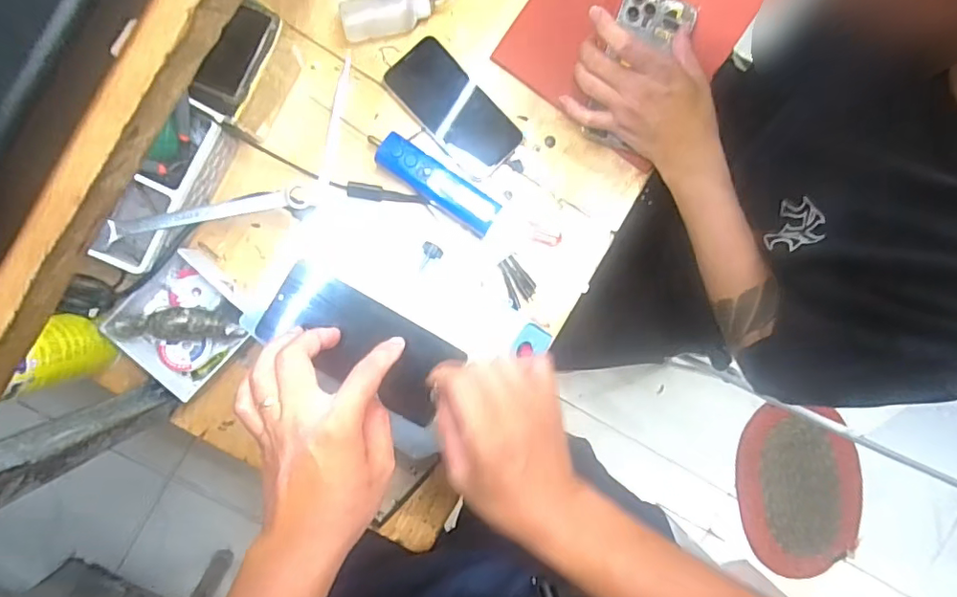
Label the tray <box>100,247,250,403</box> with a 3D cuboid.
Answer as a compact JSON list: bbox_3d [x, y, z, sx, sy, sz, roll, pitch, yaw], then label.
[{"bbox_3d":[-0.276,0.024,0.513,0.108,0.046,0.104,-43,96,-2],"label":"tray"}]

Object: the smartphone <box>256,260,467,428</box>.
[{"bbox_3d":[-0.092,0.035,0.423,0.148,0.012,0.069,33,89,-1],"label":"smartphone"}]

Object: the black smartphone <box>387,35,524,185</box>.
[{"bbox_3d":[-0.024,-0.191,0.546,0.070,0.010,0.140,-45,96,-2],"label":"black smartphone"}]

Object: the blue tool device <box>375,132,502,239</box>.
[{"bbox_3d":[-0.041,-0.112,0.536,0.135,0.034,0.037,33,89,-6],"label":"blue tool device"}]

